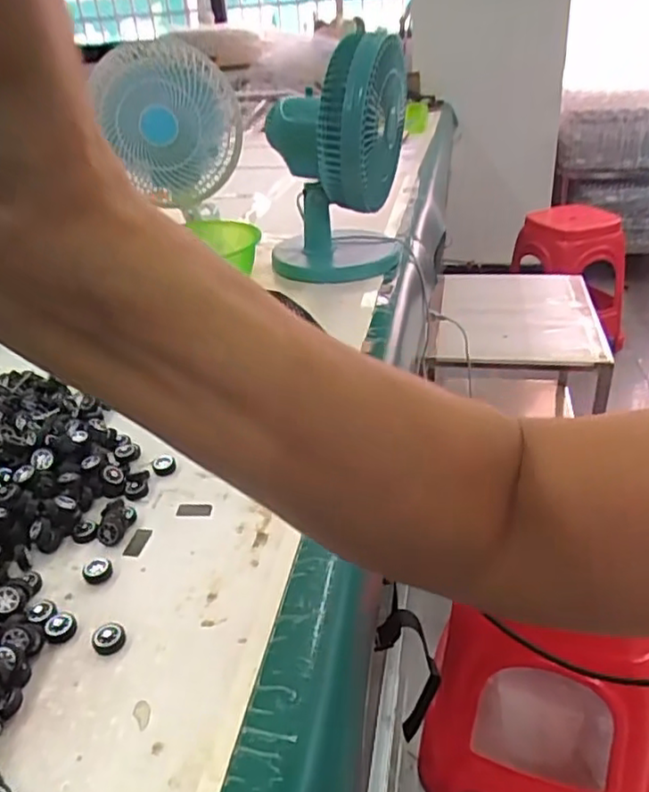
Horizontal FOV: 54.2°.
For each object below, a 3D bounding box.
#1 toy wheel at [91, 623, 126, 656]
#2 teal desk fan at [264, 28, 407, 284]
[{"bbox_3d":[-0.138,0.156,0.407,0.021,0.009,0.019,-18,34,-24],"label":"toy wheel"},{"bbox_3d":[0.018,-0.337,0.963,0.195,0.302,0.278,0,30,5],"label":"teal desk fan"}]

